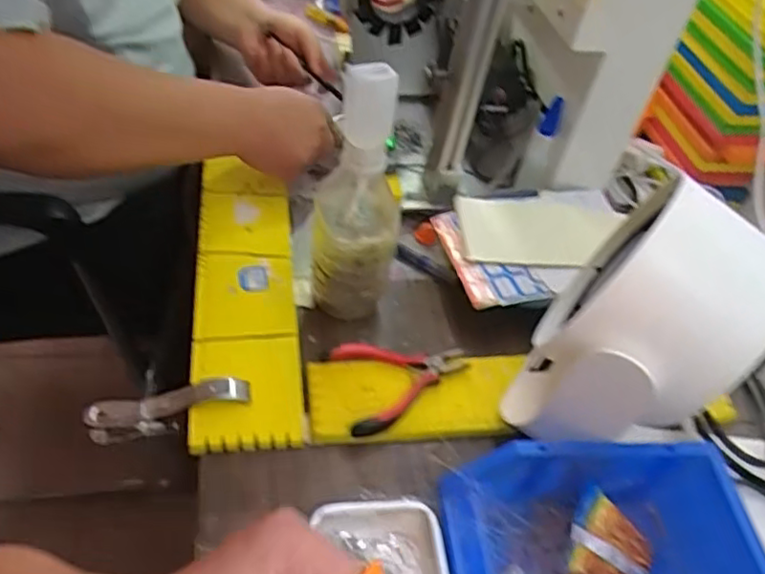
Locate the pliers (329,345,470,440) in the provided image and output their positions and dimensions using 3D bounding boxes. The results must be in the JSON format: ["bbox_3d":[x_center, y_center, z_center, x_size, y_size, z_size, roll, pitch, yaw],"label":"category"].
[{"bbox_3d":[0.019,0.073,0.512,0.106,0.020,0.073,-8,49,-19],"label":"pliers"}]

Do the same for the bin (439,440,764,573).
[{"bbox_3d":[0.150,0.166,0.406,0.216,0.066,0.117,1,46,-10],"label":"bin"}]

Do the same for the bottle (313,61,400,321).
[{"bbox_3d":[-0.020,-0.075,0.505,0.066,0.214,0.072,8,45,-3],"label":"bottle"}]

